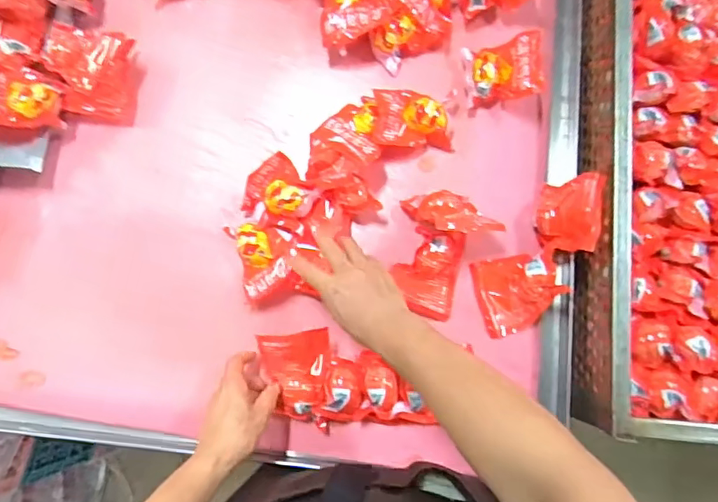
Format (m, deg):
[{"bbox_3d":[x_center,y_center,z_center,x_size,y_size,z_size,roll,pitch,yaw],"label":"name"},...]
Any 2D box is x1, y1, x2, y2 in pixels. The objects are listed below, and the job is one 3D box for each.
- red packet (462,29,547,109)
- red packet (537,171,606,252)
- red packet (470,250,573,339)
[{"bbox_3d":[0.189,-0.240,0.694,0.097,0.048,0.092,-2,79,4],"label":"red packet"},{"bbox_3d":[0.252,-0.045,0.635,0.021,0.097,0.093,16,79,-24],"label":"red packet"},{"bbox_3d":[0.200,0.051,0.652,0.099,0.040,0.097,-12,78,2],"label":"red packet"}]

